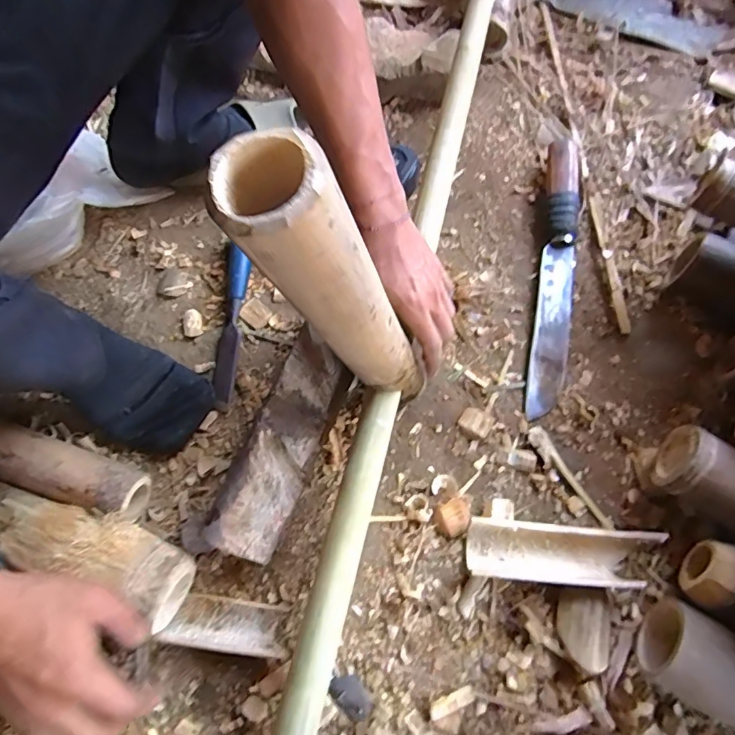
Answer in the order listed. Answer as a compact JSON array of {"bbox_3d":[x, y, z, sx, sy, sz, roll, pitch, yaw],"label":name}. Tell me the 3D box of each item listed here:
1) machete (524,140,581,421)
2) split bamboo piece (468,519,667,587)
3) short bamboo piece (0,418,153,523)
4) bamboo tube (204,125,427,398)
[{"bbox_3d":[0.220,-0.111,0.572,0.045,0.031,0.338,9,72,4],"label":"machete"},{"bbox_3d":[0.184,0.179,0.478,0.174,0.023,0.051,4,72,2],"label":"split bamboo piece"},{"bbox_3d":[-0.326,0.092,0.490,0.232,0.057,0.050,19,73,7],"label":"short bamboo piece"},{"bbox_3d":[-0.007,-0.034,0.348,0.055,0.310,0.048,-4,71,13],"label":"bamboo tube"}]

